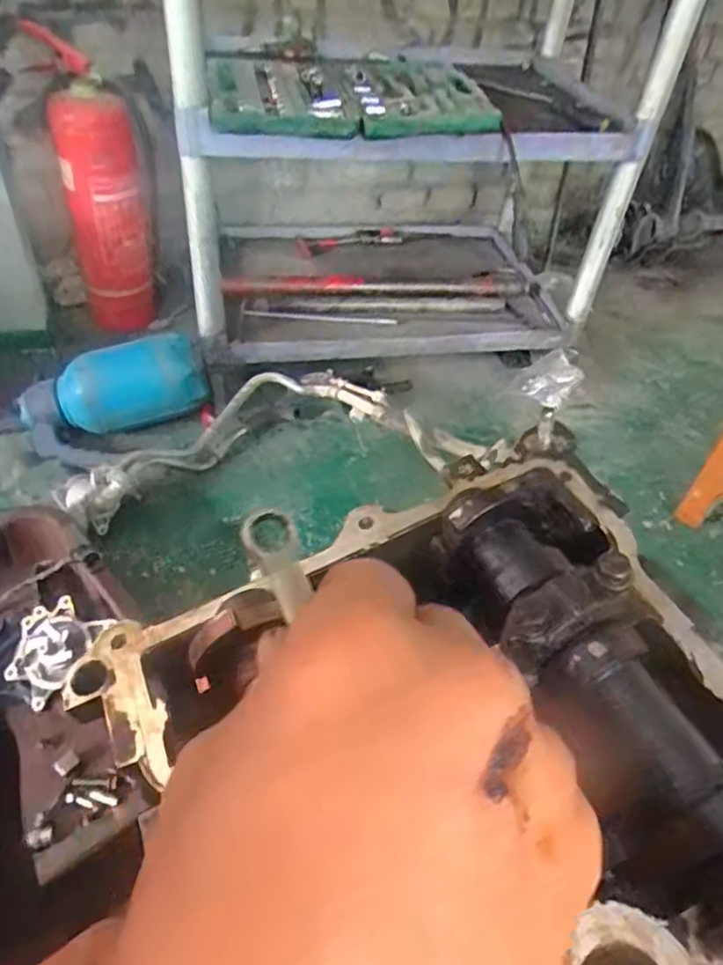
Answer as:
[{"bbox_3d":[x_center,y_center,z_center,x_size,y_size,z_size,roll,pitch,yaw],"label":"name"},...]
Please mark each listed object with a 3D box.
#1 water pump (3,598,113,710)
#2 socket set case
[{"bbox_3d":[-0.350,0.185,0.717,0.094,0.034,0.106,28,63,20],"label":"water pump"},{"bbox_3d":[-0.022,-0.596,0.984,0.401,0.051,0.352,-4,45,-11],"label":"socket set case"}]

